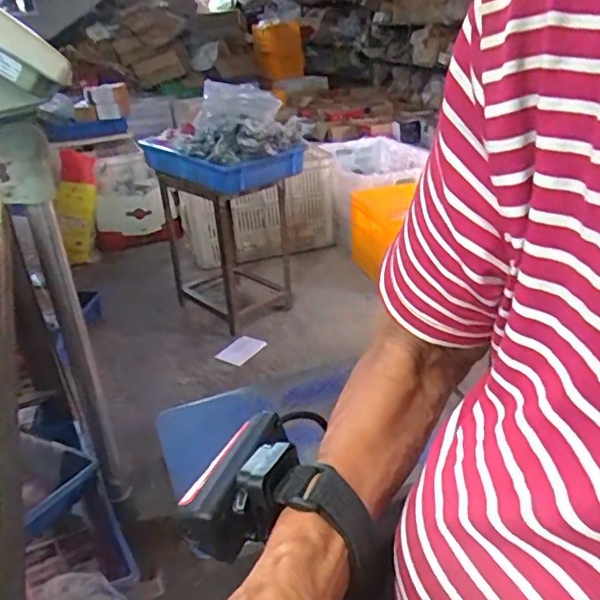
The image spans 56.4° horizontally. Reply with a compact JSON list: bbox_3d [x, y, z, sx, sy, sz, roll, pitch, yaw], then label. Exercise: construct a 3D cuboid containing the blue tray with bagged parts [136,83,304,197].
[{"bbox_3d":[-0.227,-0.470,1.566,0.295,0.229,0.427,-24,33,-34],"label":"blue tray with bagged parts"}]

